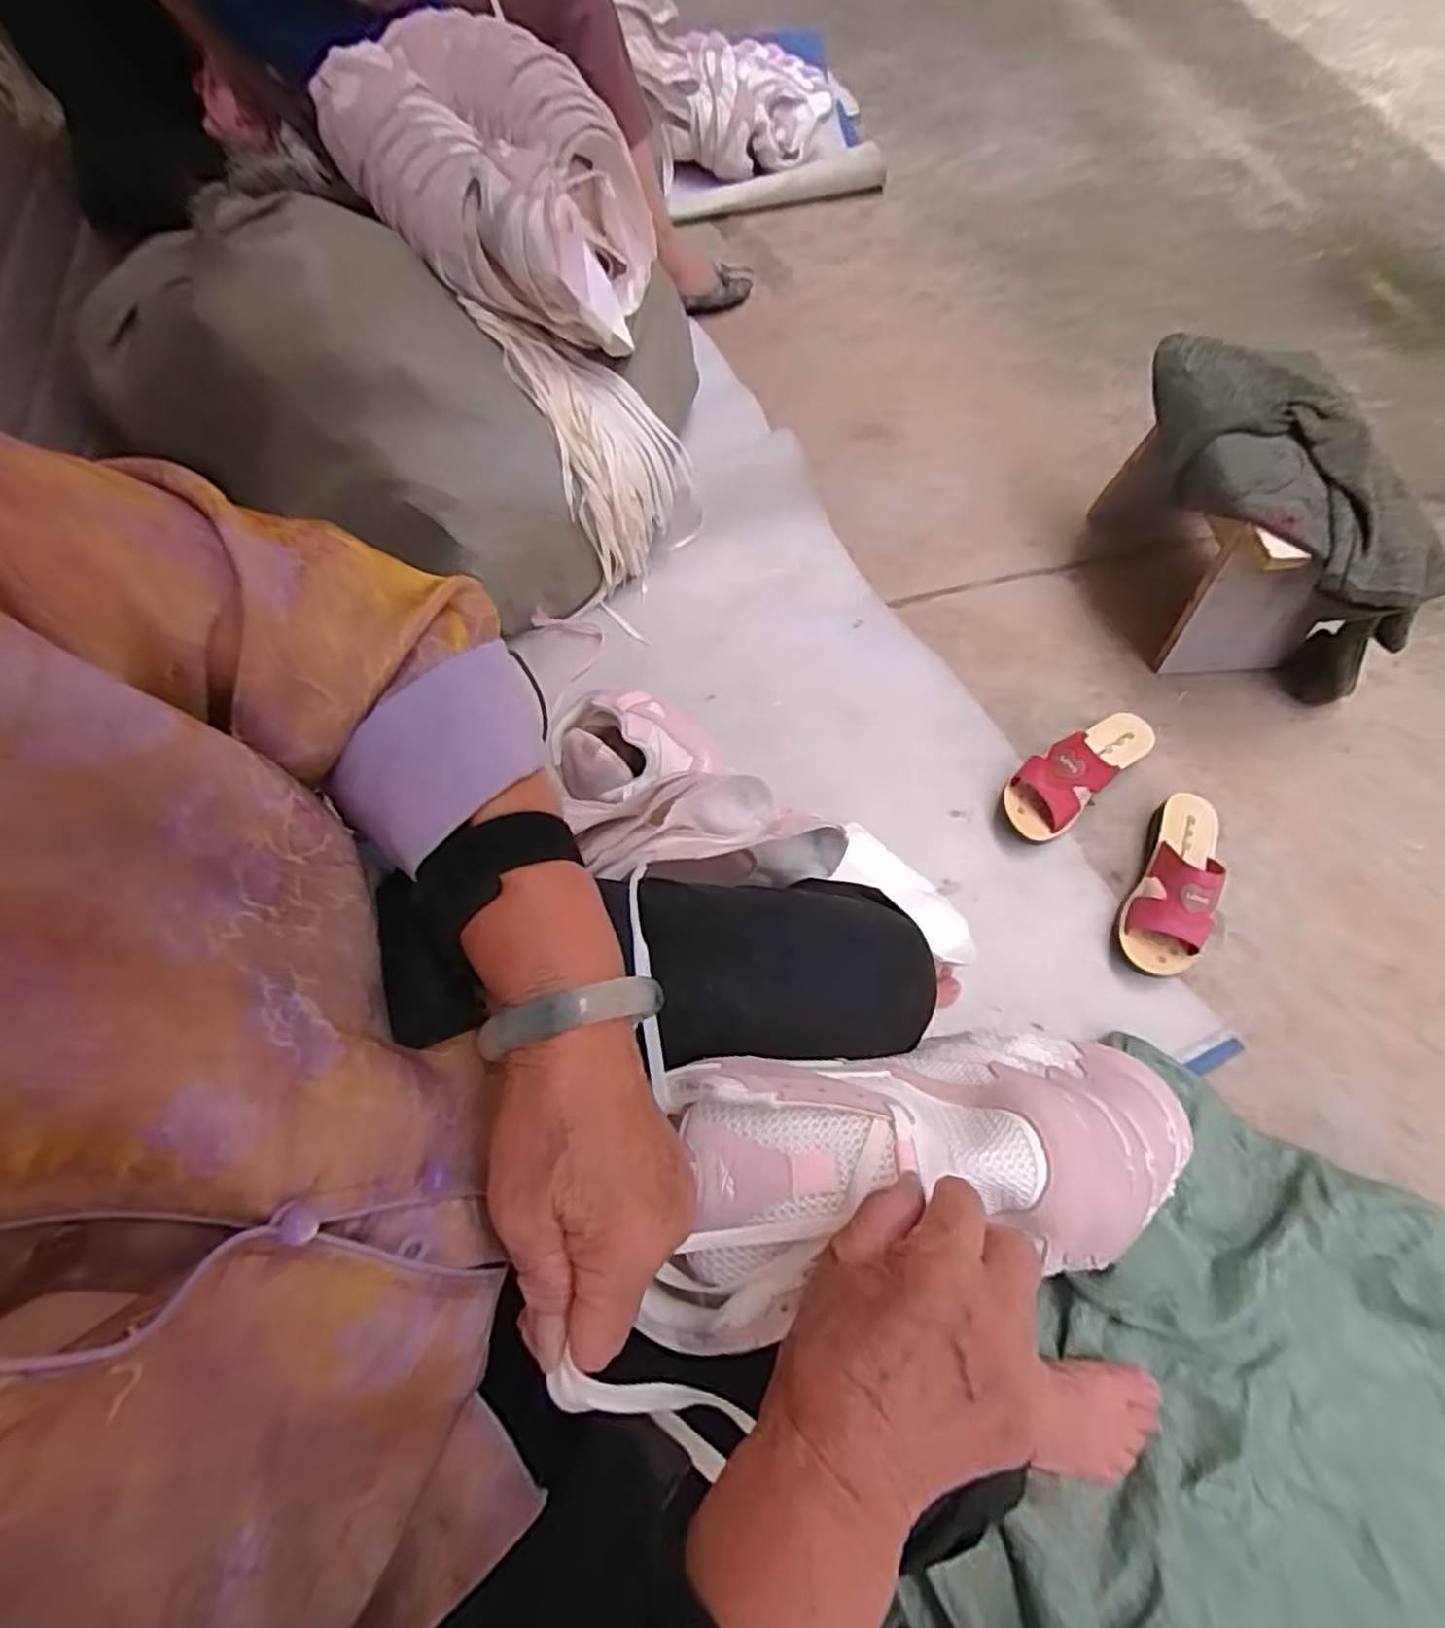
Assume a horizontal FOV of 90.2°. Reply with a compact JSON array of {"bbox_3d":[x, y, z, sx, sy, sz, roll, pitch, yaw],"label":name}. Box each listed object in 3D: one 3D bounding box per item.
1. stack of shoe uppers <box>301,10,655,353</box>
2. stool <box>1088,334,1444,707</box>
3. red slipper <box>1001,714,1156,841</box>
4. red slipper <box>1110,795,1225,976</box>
[{"bbox_3d":[-0.272,-0.784,0.904,0.379,0.190,0.309,18,74,-14],"label":"stack of shoe uppers"},{"bbox_3d":[0.651,-0.356,0.913,0.203,0.259,0.420,-16,66,-6],"label":"stool"},{"bbox_3d":[0.433,-0.060,0.873,0.213,0.082,0.082,-38,70,-15],"label":"red slipper"},{"bbox_3d":[0.512,0.073,0.807,0.077,0.080,0.225,25,69,12],"label":"red slipper"}]

